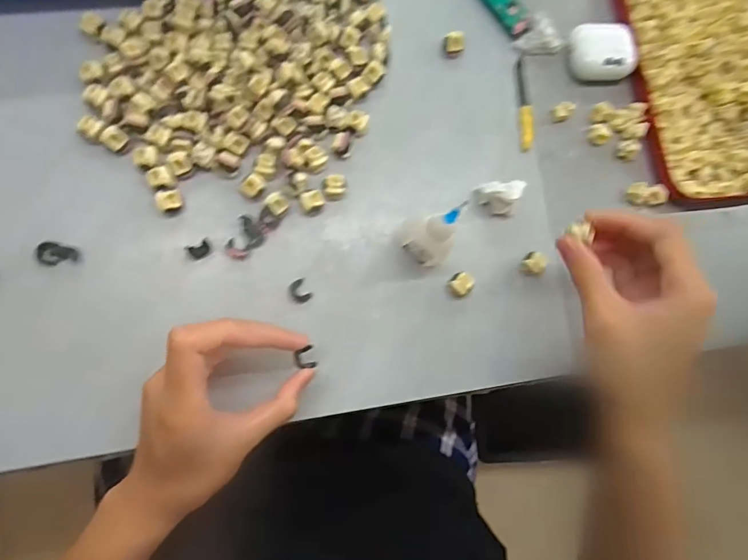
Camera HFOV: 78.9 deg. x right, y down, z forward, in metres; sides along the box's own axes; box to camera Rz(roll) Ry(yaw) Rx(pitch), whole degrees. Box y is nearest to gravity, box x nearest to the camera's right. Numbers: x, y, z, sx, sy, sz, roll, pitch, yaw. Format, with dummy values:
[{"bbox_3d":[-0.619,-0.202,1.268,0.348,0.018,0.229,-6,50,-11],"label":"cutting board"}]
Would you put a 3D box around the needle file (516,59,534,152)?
[{"bbox_3d":[0.122,-0.142,0.365,0.011,0.004,0.075,0,82,-9],"label":"needle file"}]

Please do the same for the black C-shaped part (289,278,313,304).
[{"bbox_3d":[-0.051,0.008,0.317,0.014,0.005,0.017,-32,88,-12],"label":"black C-shaped part"}]

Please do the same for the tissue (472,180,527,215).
[{"bbox_3d":[0.097,-0.066,0.342,0.027,0.027,0.030,-36,89,-12],"label":"tissue"}]

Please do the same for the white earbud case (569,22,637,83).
[{"bbox_3d":[0.188,-0.187,0.372,0.052,0.017,0.045,-9,84,-10],"label":"white earbud case"}]

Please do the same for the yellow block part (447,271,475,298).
[{"bbox_3d":[0.063,0.004,0.332,0.017,0.015,0.016,-39,90,-12],"label":"yellow block part"}]

